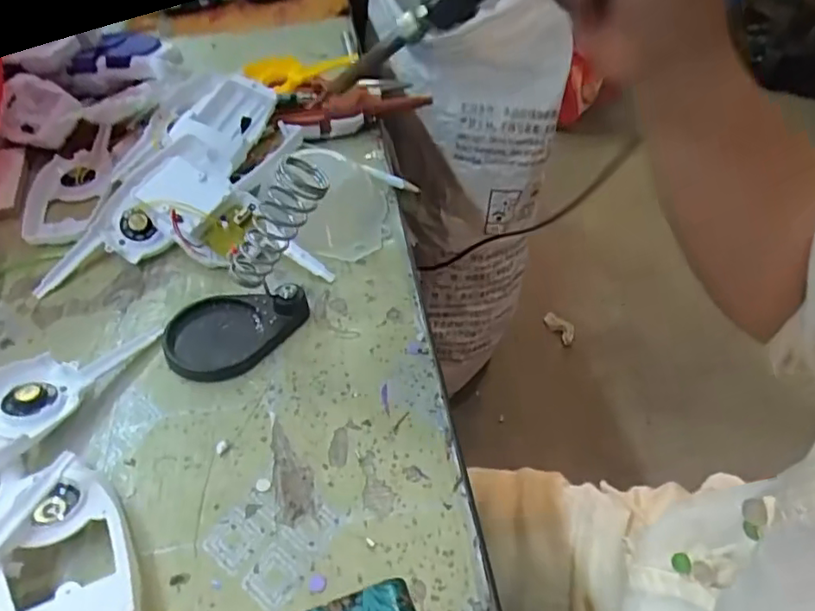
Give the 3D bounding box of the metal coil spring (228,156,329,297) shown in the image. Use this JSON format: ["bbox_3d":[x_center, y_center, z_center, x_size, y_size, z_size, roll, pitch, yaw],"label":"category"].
[{"bbox_3d":[-0.101,-0.060,0.458,0.046,0.034,0.138,9,45,9],"label":"metal coil spring"}]

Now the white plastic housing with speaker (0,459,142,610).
[{"bbox_3d":[-0.162,0.119,0.287,0.055,0.028,0.110,-26,50,-24],"label":"white plastic housing with speaker"}]

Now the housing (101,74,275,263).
[{"bbox_3d":[-0.174,-0.122,0.507,0.095,0.055,0.203,5,45,5],"label":"housing"}]

